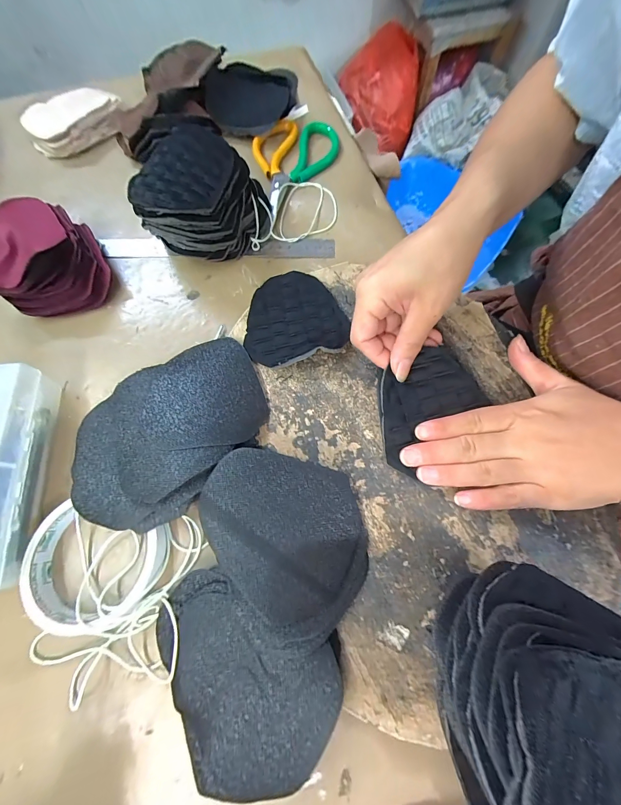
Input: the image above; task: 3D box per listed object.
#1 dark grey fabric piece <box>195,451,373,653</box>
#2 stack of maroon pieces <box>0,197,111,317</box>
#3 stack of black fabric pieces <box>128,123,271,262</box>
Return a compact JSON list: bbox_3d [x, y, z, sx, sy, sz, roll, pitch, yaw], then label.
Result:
[{"bbox_3d":[-0.012,0.086,0.199,0.094,0.031,0.119,-26,71,-8],"label":"dark grey fabric piece"},{"bbox_3d":[-0.266,-0.144,0.299,0.099,0.050,0.120,-30,71,-10],"label":"stack of maroon pieces"},{"bbox_3d":[-0.104,-0.201,0.298,0.092,0.076,0.125,32,73,13],"label":"stack of black fabric pieces"}]

